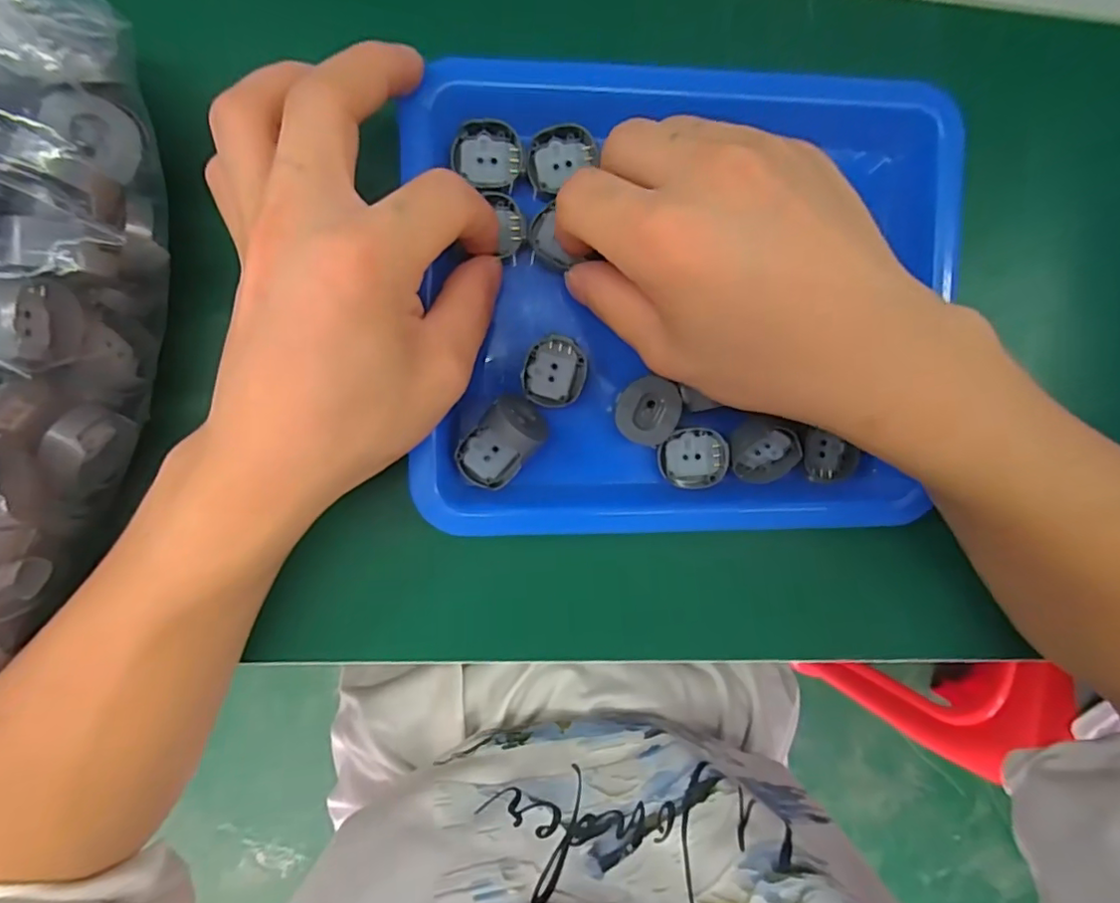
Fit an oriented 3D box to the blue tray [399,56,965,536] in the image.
[{"bbox_3d":[0.050,-0.059,0.233,0.211,0.027,0.186,-1,94,-6],"label":"blue tray"}]

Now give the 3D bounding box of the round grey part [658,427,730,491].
[{"bbox_3d":[0.057,0.003,0.243,0.027,0.009,0.026,0,94,-6],"label":"round grey part"}]

